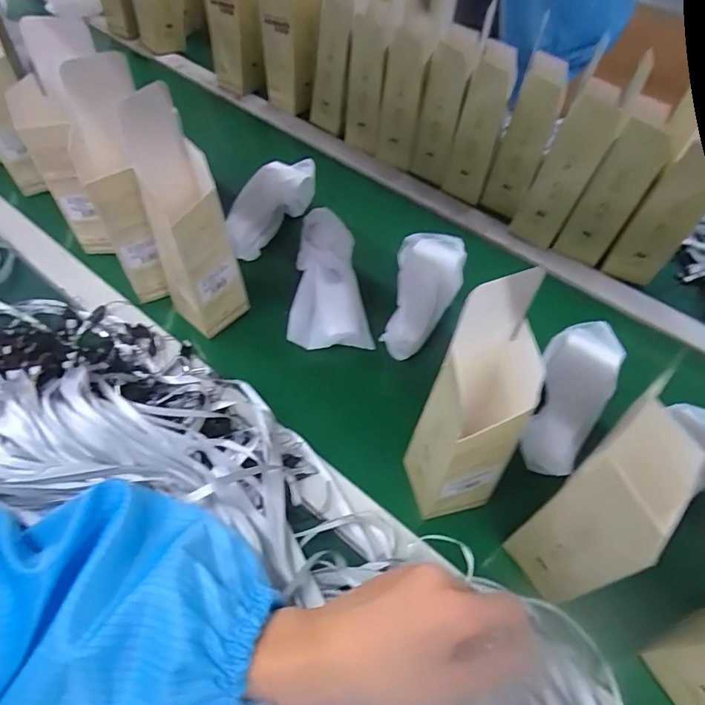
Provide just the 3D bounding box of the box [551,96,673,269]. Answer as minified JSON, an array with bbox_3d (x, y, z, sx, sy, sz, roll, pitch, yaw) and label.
[{"bbox_3d":[0.328,-0.203,0.610,0.067,0.190,0.057,29,48,17],"label":"box"}]

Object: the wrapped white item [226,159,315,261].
[{"bbox_3d":[-0.108,-0.197,0.640,0.061,0.052,0.200,21,46,9],"label":"wrapped white item"}]

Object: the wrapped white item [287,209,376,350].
[{"bbox_3d":[-0.030,-0.089,0.556,0.089,0.044,0.180,-2,65,-7],"label":"wrapped white item"}]

